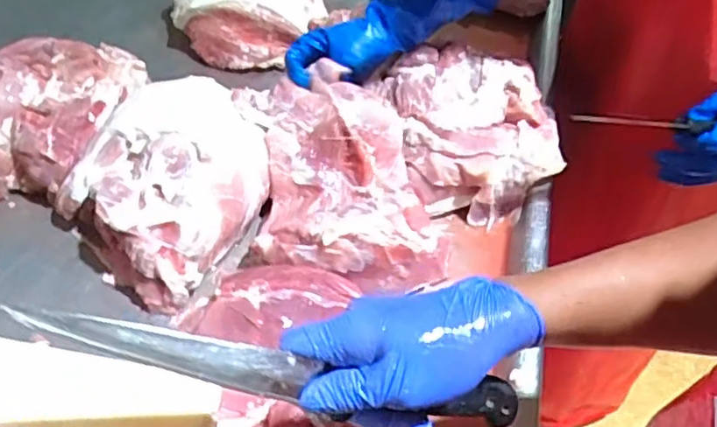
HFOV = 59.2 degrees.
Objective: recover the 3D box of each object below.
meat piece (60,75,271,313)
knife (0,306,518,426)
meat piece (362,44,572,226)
[{"bbox_3d":[-0.209,-0.042,0.721,0.225,0.097,0.235,-36,61,-28],"label":"meat piece"},{"bbox_3d":[-0.037,0.095,0.370,0.302,0.022,0.028,15,48,-18],"label":"knife"},{"bbox_3d":[0.146,-0.110,0.800,0.212,0.105,0.213,2,50,-2],"label":"meat piece"}]

